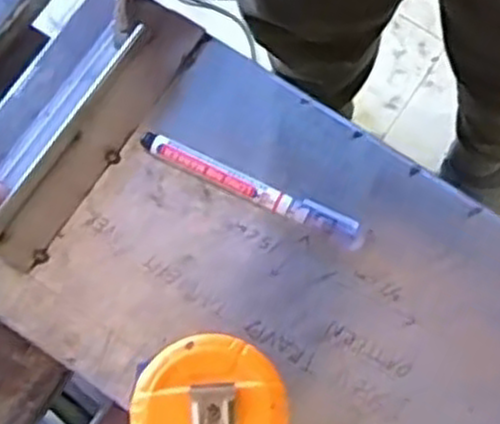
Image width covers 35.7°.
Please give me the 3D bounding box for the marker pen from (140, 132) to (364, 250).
[{"bbox_3d":[0.000,-0.014,0.430,0.133,0.012,0.015,25,78,6],"label":"marker pen"}]

